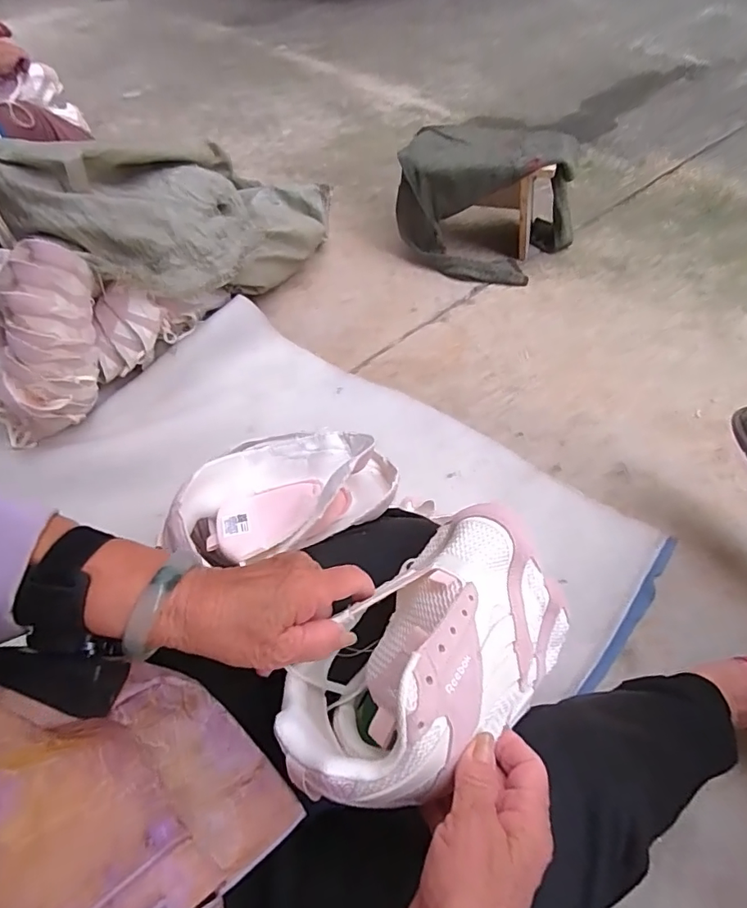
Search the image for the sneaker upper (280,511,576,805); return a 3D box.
[{"bbox_3d":[0.037,0.133,0.327,0.208,0.107,0.109,-35,61,-19],"label":"sneaker upper"}]

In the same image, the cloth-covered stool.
[{"bbox_3d":[0.279,-0.618,1.217,0.427,0.251,0.289,15,58,13],"label":"cloth-covered stool"}]

